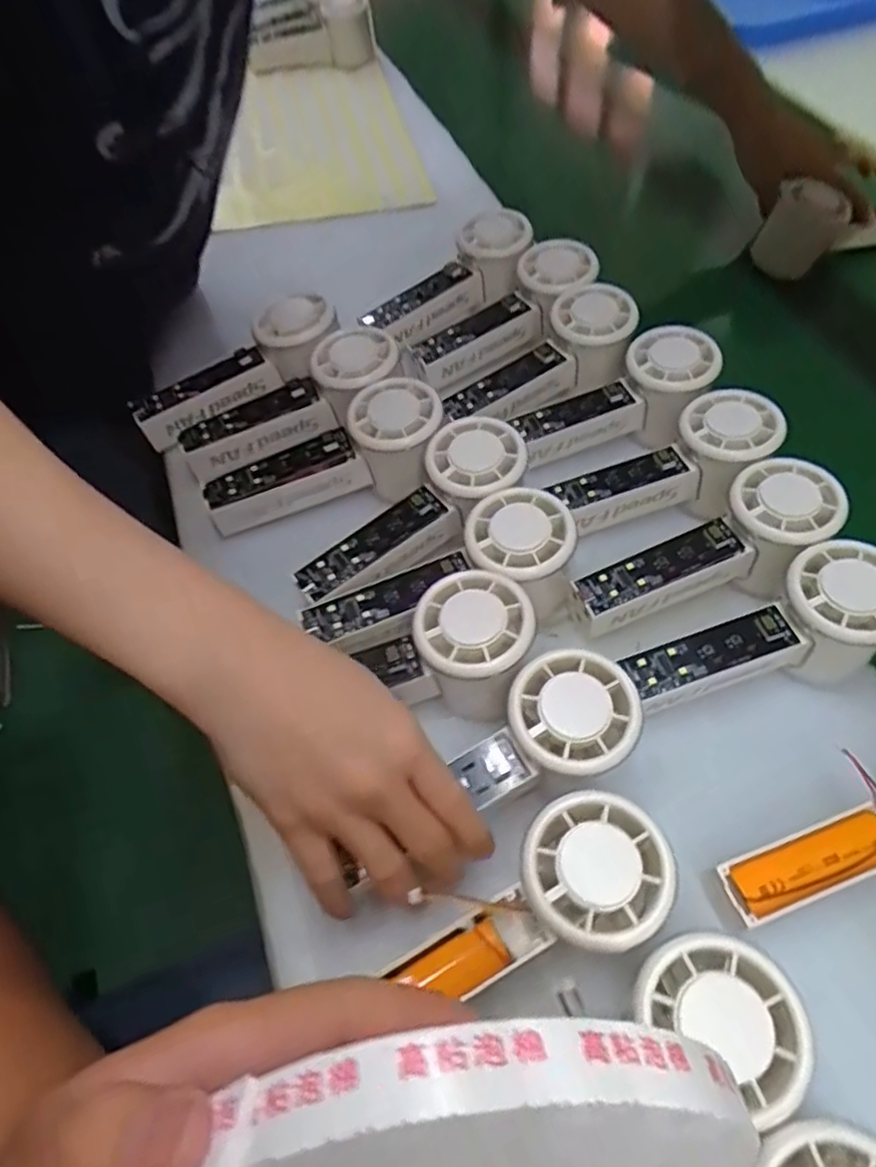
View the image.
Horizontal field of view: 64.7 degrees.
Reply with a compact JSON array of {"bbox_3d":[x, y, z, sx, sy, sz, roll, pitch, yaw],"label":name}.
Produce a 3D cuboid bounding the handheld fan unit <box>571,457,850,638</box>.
[{"bbox_3d":[0.148,-0.012,0.388,0.153,0.051,0.055,-27,58,0],"label":"handheld fan unit"}]

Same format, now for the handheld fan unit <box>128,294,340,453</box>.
[{"bbox_3d":[-0.134,-0.143,0.466,0.151,0.036,0.054,-33,59,1],"label":"handheld fan unit"}]

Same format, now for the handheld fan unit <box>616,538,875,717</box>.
[{"bbox_3d":[0.164,0.032,0.356,0.147,0.050,0.055,-23,57,2],"label":"handheld fan unit"}]

